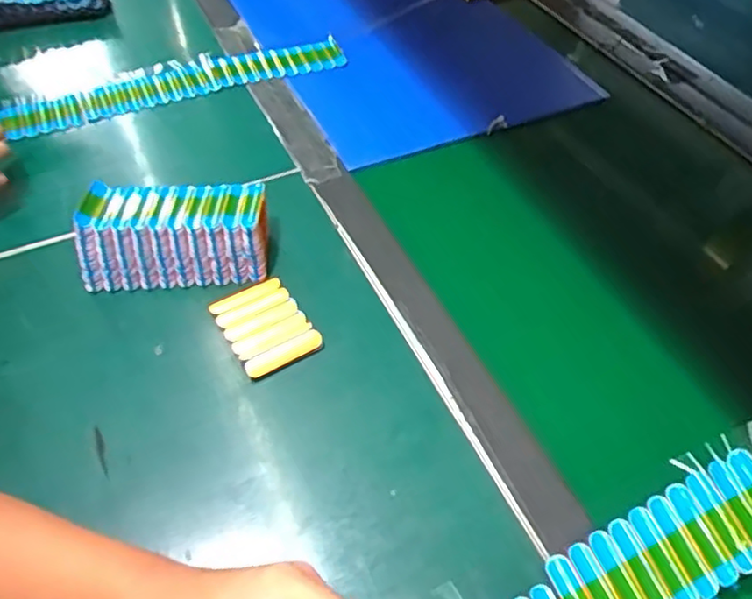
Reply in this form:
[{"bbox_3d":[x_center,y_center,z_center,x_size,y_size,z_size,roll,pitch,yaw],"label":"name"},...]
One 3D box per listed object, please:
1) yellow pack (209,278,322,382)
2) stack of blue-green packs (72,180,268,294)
[{"bbox_3d":[-0.090,0.019,0.521,0.063,0.011,0.087,-25,54,-21],"label":"yellow pack"},{"bbox_3d":[-0.176,-0.060,0.565,0.158,0.052,0.089,-2,49,-3],"label":"stack of blue-green packs"}]

